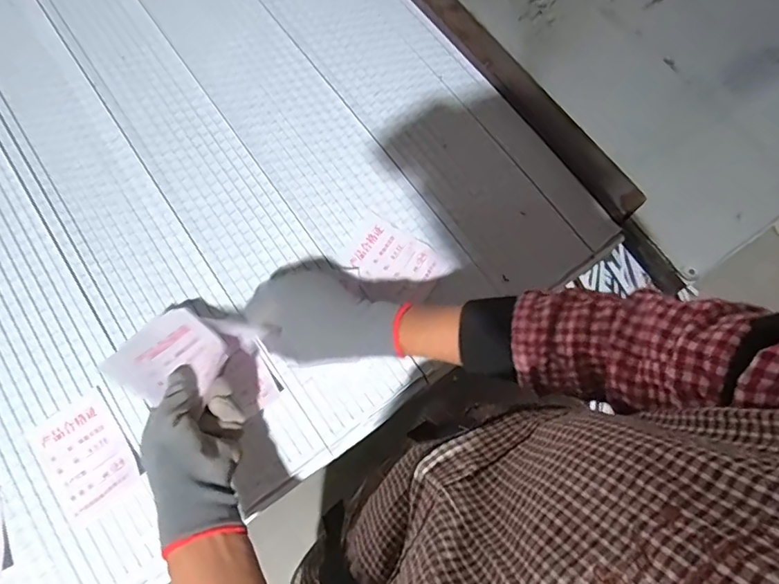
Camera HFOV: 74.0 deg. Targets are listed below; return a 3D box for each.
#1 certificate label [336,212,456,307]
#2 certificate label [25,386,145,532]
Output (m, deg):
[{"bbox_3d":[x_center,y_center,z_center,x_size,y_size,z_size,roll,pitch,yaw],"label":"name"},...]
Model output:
[{"bbox_3d":[0.007,-0.036,0.572,0.110,0.005,0.072,32,72,9],"label":"certificate label"},{"bbox_3d":[-0.289,0.157,0.493,0.073,0.004,0.109,-35,75,-14],"label":"certificate label"}]

